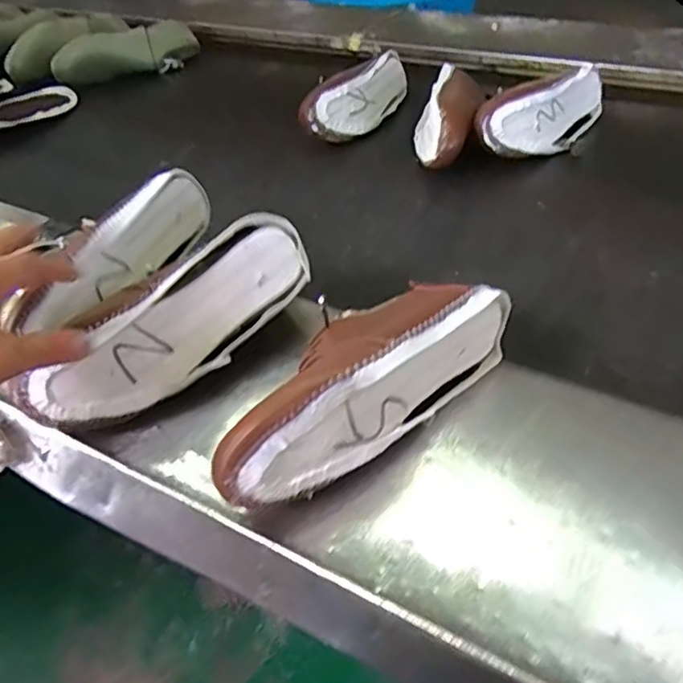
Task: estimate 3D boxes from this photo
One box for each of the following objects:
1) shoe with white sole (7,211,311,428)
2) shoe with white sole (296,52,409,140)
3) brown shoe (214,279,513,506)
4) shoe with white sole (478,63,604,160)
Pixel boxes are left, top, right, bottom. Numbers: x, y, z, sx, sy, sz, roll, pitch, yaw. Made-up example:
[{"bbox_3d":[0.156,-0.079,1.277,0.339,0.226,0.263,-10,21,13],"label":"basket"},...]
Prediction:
[{"bbox_3d":[-0.142,-0.016,0.531,0.242,0.087,0.066,-37,21,-14],"label":"shoe with white sole"},{"bbox_3d":[0.016,-0.355,0.954,0.070,0.089,0.235,0,36,47],"label":"shoe with white sole"},{"bbox_3d":[0.012,0.026,0.463,0.244,0.093,0.090,-34,48,-29],"label":"brown shoe"},{"bbox_3d":[0.272,-0.303,0.856,0.080,0.085,0.238,28,51,33],"label":"shoe with white sole"}]

